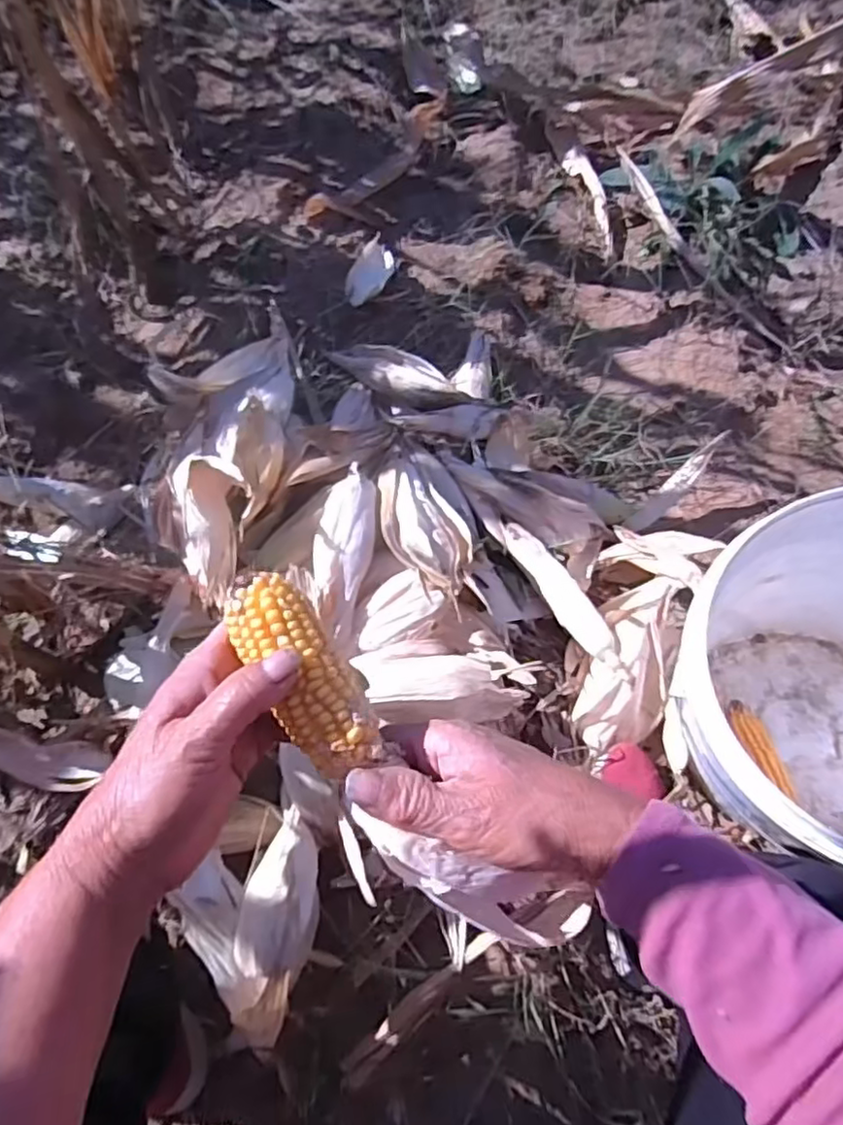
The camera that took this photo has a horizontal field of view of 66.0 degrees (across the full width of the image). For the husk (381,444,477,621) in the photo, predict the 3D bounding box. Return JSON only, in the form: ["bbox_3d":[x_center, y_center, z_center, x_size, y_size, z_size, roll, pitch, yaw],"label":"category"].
[{"bbox_3d":[0.011,-0.063,0.814,0.118,0.078,0.299,-3,42,-3],"label":"husk"}]

